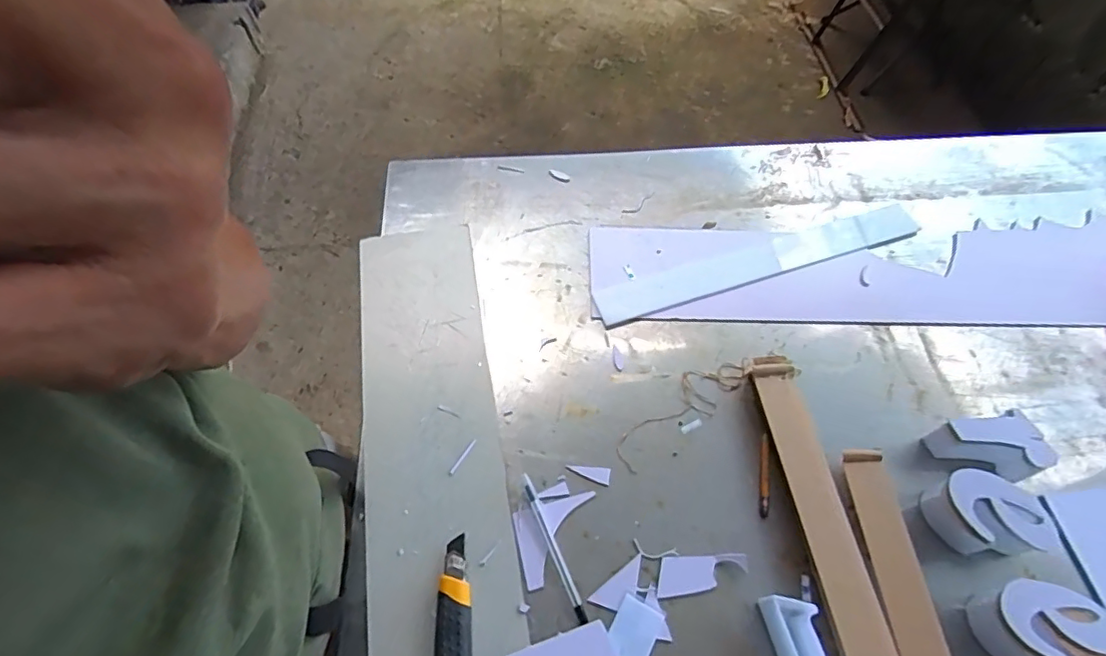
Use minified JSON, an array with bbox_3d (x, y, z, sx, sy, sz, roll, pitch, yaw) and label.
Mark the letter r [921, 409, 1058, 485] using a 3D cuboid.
[{"bbox_3d":[0.440,0.125,0.567,0.095,0.049,0.066,-8,59,-6],"label":"letter r"}]

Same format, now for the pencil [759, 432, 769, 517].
[{"bbox_3d":[0.217,0.151,0.576,0.010,0.005,0.085,10,58,5],"label":"pencil"}]

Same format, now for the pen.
[{"bbox_3d":[0.001,0.205,0.530,0.011,0.006,0.140,-20,61,-13],"label":"pen"}]

